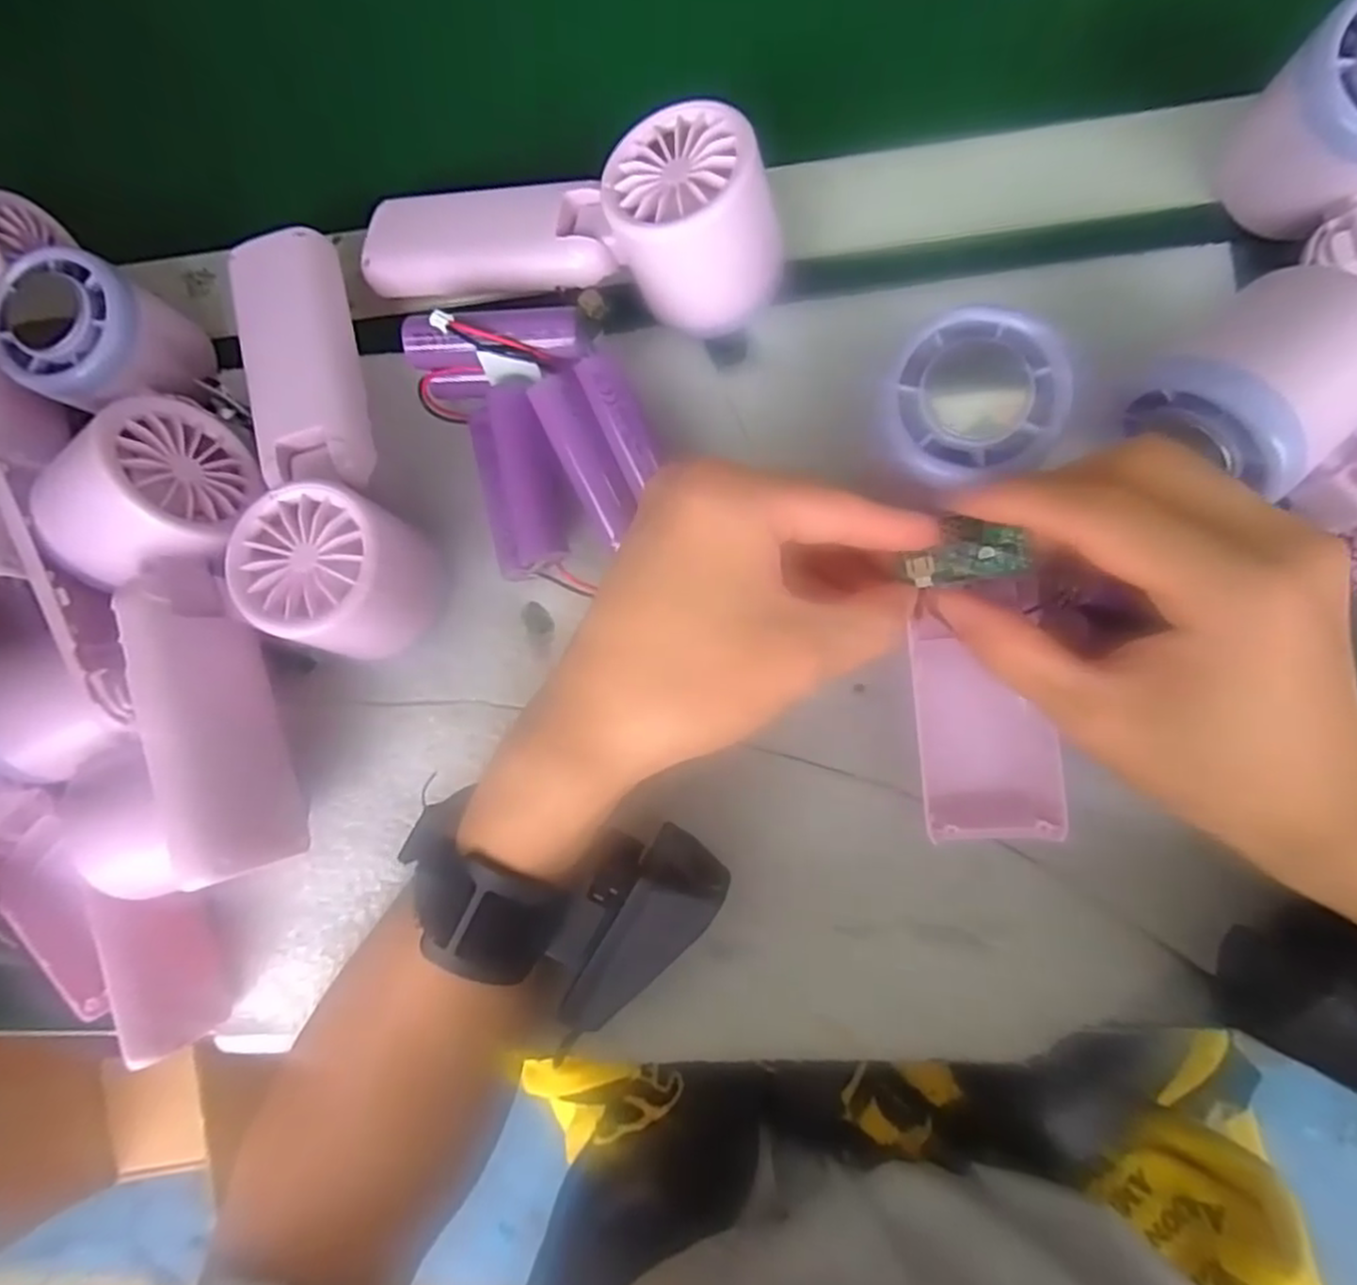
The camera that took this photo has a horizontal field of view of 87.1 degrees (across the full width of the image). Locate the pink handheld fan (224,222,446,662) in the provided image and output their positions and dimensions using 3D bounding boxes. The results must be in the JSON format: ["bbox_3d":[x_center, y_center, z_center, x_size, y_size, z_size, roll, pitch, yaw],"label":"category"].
[{"bbox_3d":[-0.137,-0.075,0.261,0.055,0.048,0.171,-18,85,6],"label":"pink handheld fan"}]

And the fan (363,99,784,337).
[{"bbox_3d":[-0.043,-0.157,0.274,0.165,0.042,0.062,11,88,22],"label":"fan"}]

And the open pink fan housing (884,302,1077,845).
[{"bbox_3d":[0.097,-0.014,0.227,0.050,0.031,0.172,-5,103,7],"label":"open pink fan housing"}]

